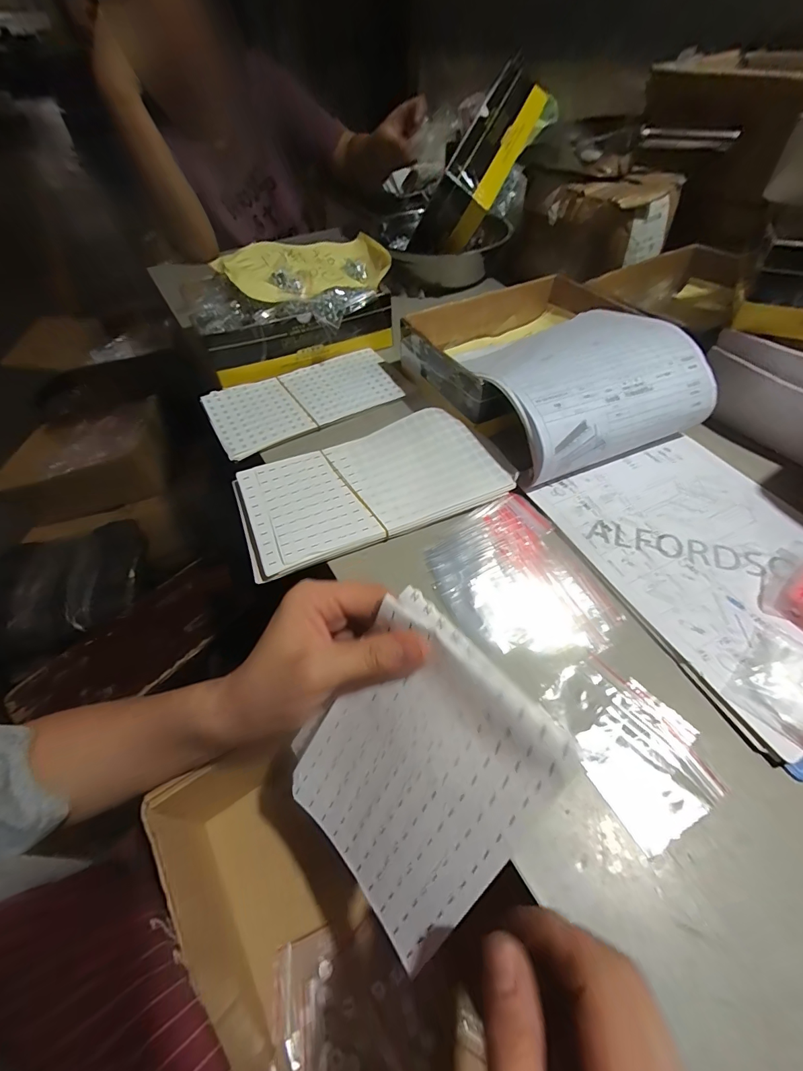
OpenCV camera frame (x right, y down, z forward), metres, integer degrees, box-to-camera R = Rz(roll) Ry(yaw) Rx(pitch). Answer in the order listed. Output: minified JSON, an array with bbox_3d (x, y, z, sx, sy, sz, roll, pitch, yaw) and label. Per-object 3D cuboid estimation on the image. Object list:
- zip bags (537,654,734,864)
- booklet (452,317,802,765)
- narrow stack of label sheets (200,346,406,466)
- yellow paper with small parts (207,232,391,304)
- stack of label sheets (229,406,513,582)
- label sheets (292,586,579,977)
[{"bbox_3d":[0.149,0.133,0.270,0.074,0.006,0.102,-24,54,-16],"label":"zip bags"},{"bbox_3d":[0.234,-0.065,0.368,0.201,0.089,0.416,-19,53,-12],"label":"booklet"},{"bbox_3d":[-0.118,-0.173,0.509,0.231,0.014,0.123,-28,55,-18],"label":"narrow stack of label sheets"},{"bbox_3d":[-0.119,-0.361,0.558,0.232,0.048,0.133,-35,58,-23],"label":"yellow paper with small parts"},{"bbox_3d":[-0.033,-0.052,0.395,0.241,0.026,0.127,-21,53,-13],"label":"stack of label sheets"},{"bbox_3d":[0.005,0.133,0.238,0.129,0.165,0.023,39,18,30],"label":"label sheets"}]

